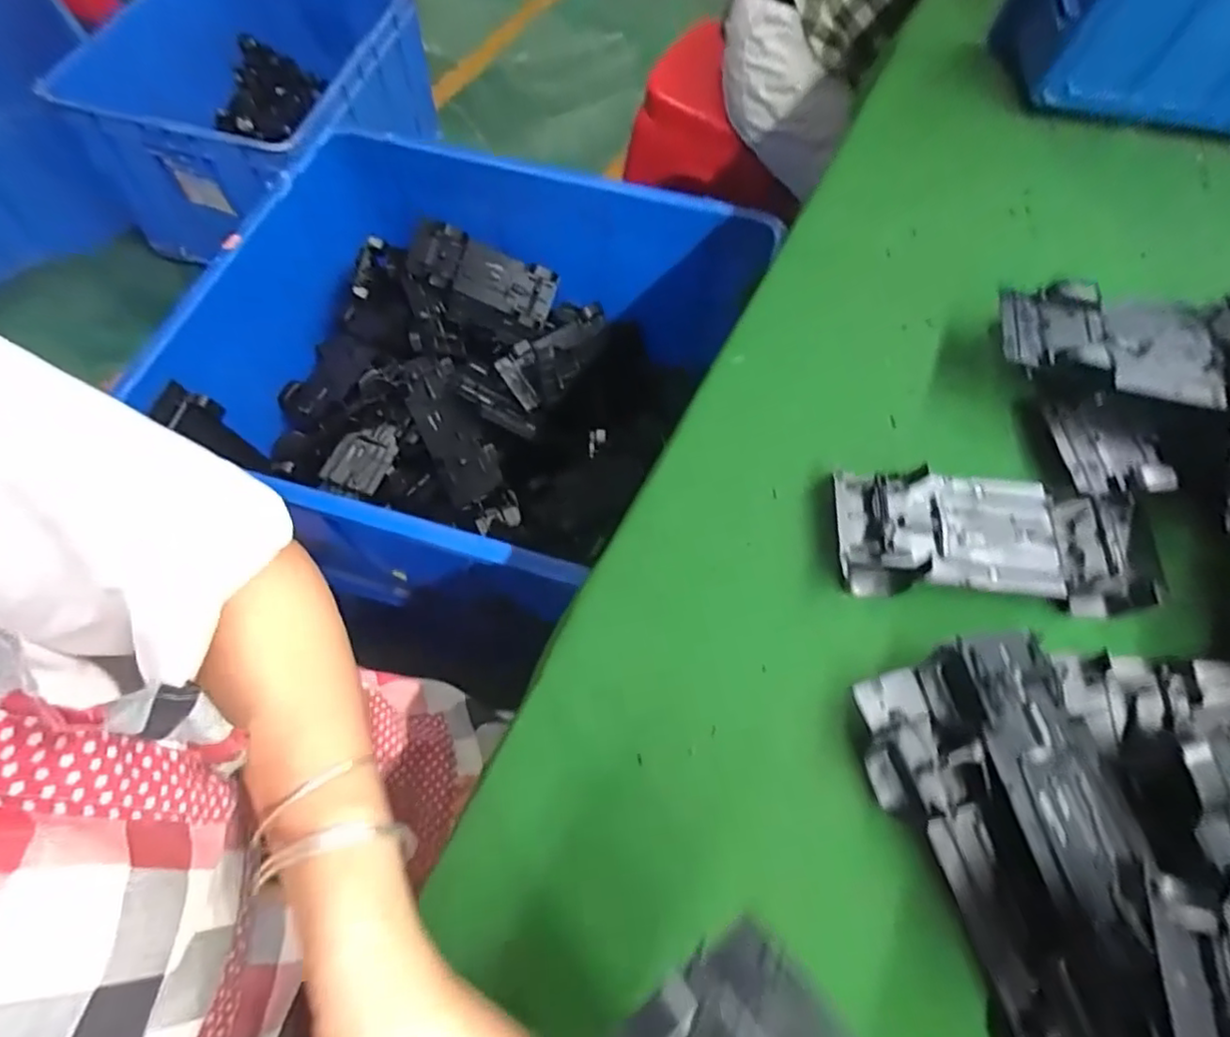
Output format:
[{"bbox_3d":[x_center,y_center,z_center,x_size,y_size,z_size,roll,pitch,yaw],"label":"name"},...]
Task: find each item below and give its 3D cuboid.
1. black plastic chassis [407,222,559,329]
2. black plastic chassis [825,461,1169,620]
[{"bbox_3d":[-0.180,-0.319,0.858,0.191,0.091,0.043,21,25,-10],"label":"black plastic chassis"},{"bbox_3d":[0.219,0.011,0.367,0.186,0.026,0.072,5,64,-1],"label":"black plastic chassis"}]

